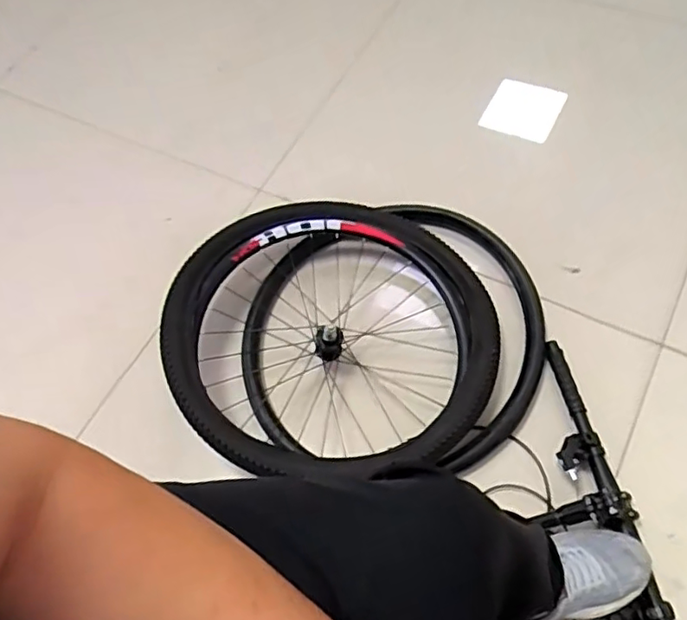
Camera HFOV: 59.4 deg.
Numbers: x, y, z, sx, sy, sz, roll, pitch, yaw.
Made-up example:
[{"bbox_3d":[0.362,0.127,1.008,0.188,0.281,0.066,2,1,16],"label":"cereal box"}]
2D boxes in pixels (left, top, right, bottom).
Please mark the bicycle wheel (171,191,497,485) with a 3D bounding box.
[{"bbox_3d":[-0.012,0.018,0.991,0.534,0.095,0.528,0,61,0],"label":"bicycle wheel"}]

